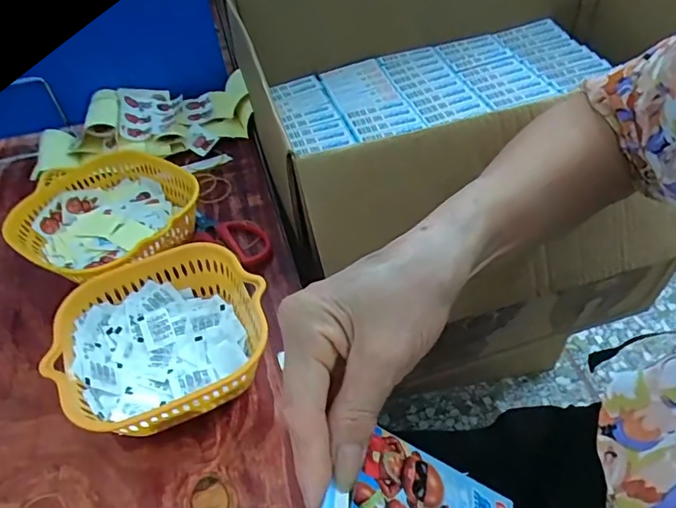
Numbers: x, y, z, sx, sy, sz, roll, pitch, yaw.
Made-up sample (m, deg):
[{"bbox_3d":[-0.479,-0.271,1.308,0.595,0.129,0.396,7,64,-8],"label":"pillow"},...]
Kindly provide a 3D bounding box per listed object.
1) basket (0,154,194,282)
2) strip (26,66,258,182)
[{"bbox_3d":[-0.205,-0.026,0.461,0.156,0.066,0.145,-3,46,3],"label":"basket"},{"bbox_3d":[-0.235,-0.157,0.600,0.260,0.052,0.137,-12,46,-5],"label":"strip"}]

